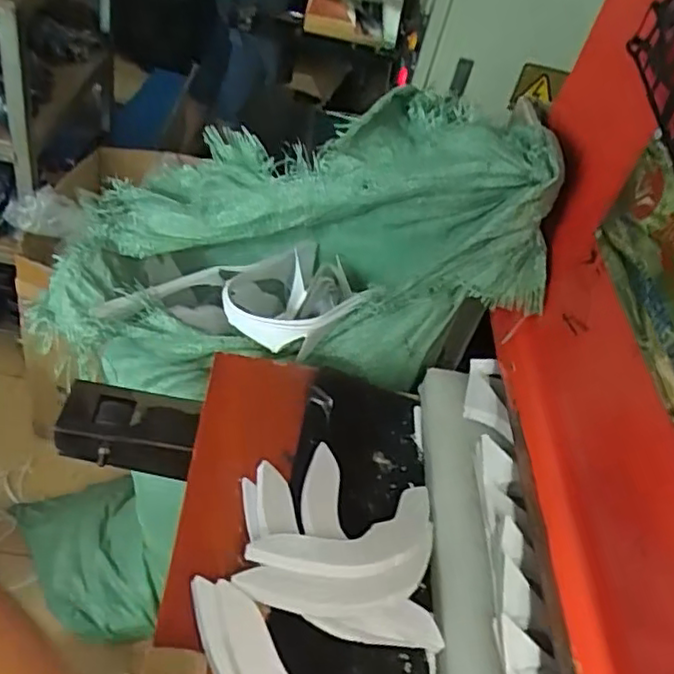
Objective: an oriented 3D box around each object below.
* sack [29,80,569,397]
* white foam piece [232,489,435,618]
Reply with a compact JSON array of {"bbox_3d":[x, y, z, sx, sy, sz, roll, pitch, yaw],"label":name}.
[{"bbox_3d":[-0.043,-0.088,0.737,0.547,0.253,0.215,-12,44,14],"label":"sack"},{"bbox_3d":[0.016,0.175,0.526,0.189,0.022,0.085,-8,45,-32],"label":"white foam piece"}]

